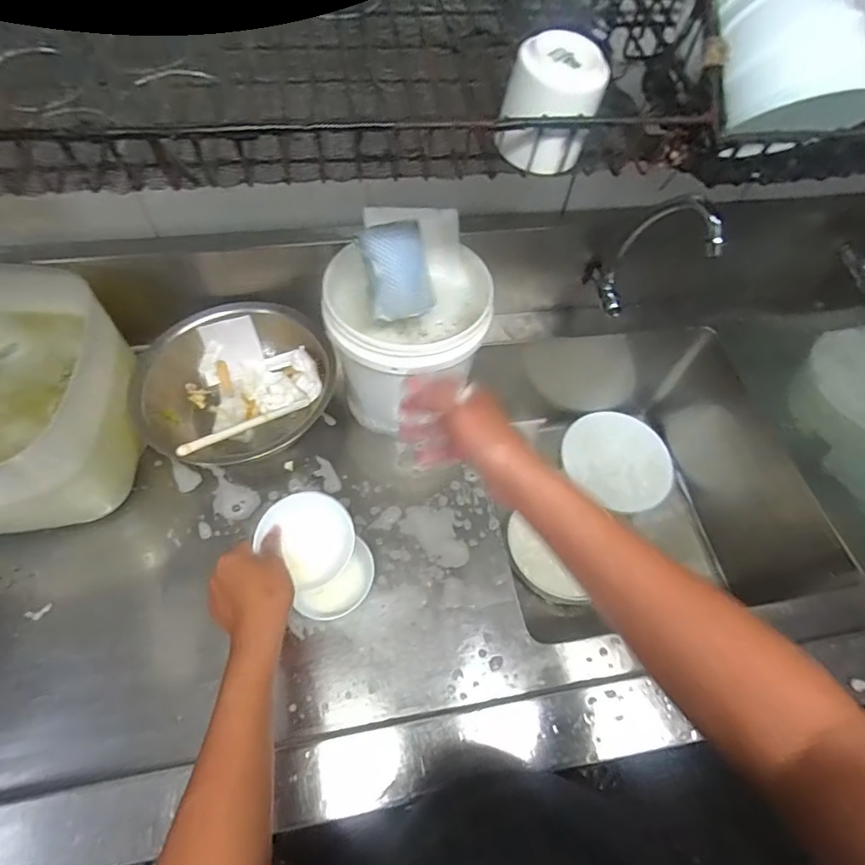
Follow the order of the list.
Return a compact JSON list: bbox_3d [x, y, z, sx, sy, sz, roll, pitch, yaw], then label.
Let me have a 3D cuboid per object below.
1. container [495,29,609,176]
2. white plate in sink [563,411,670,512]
[{"bbox_3d":[0.084,-0.232,0.357,0.063,0.067,0.061,15,61,5],"label":"container"},{"bbox_3d":[0.400,0.054,1.066,0.194,0.041,0.227,-38,69,-22],"label":"white plate in sink"}]

